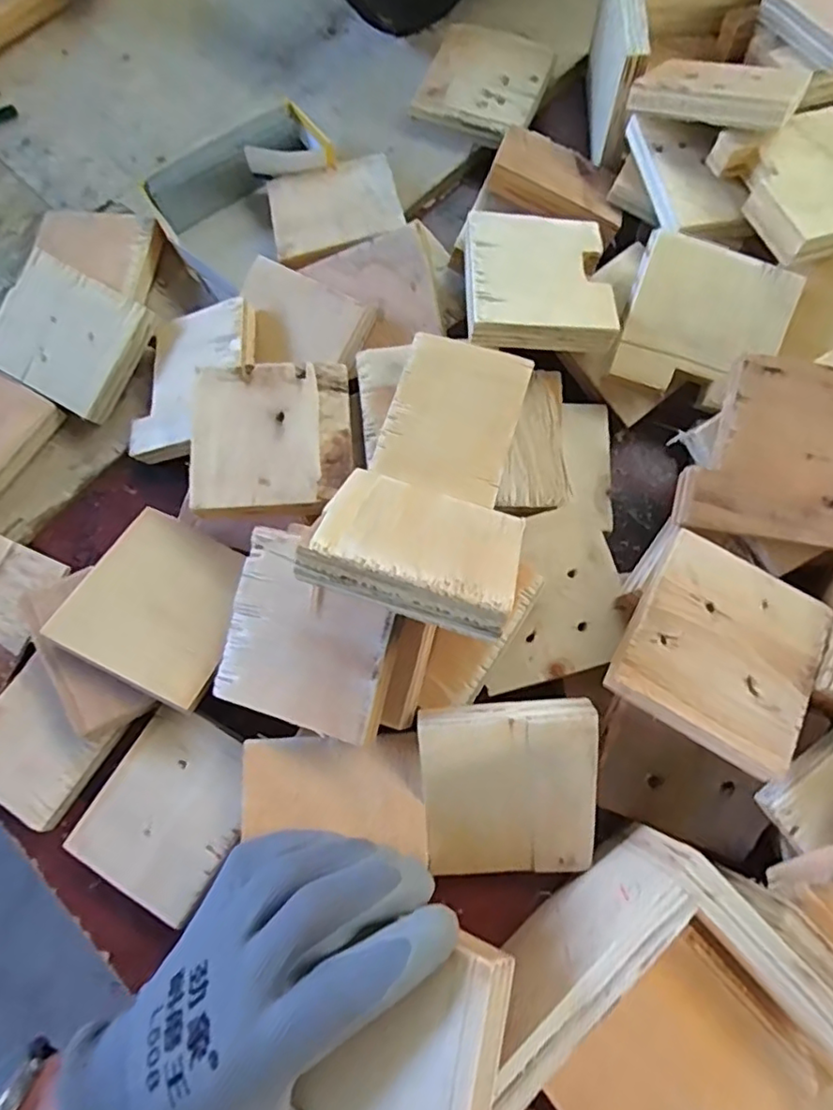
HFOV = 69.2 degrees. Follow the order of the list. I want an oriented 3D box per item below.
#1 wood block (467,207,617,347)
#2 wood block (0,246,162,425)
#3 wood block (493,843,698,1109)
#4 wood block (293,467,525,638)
[{"bbox_3d":[0.073,-0.170,0.362,0.085,0.020,0.094,1,75,1],"label":"wood block"},{"bbox_3d":[-0.228,-0.144,0.394,0.090,0.021,0.080,30,93,2],"label":"wood block"},{"bbox_3d":[0.068,0.176,0.267,0.106,0.078,0.018,-41,79,-9],"label":"wood block"},{"bbox_3d":[0.002,-0.005,0.276,0.088,0.017,0.080,18,35,3],"label":"wood block"}]

